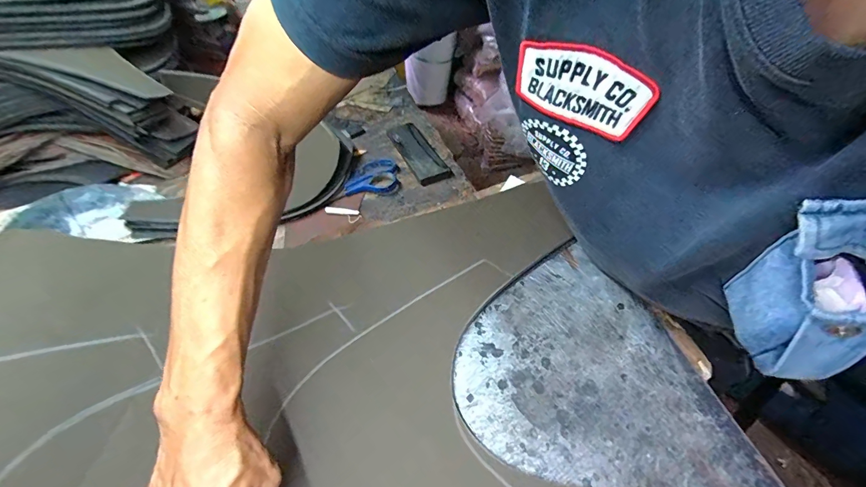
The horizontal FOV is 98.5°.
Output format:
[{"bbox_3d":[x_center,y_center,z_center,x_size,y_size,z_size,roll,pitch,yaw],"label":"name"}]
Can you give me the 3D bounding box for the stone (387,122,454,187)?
[{"bbox_3d":[-0.027,-0.155,0.628,0.052,0.016,0.161,-21,56,-14],"label":"stone"}]

